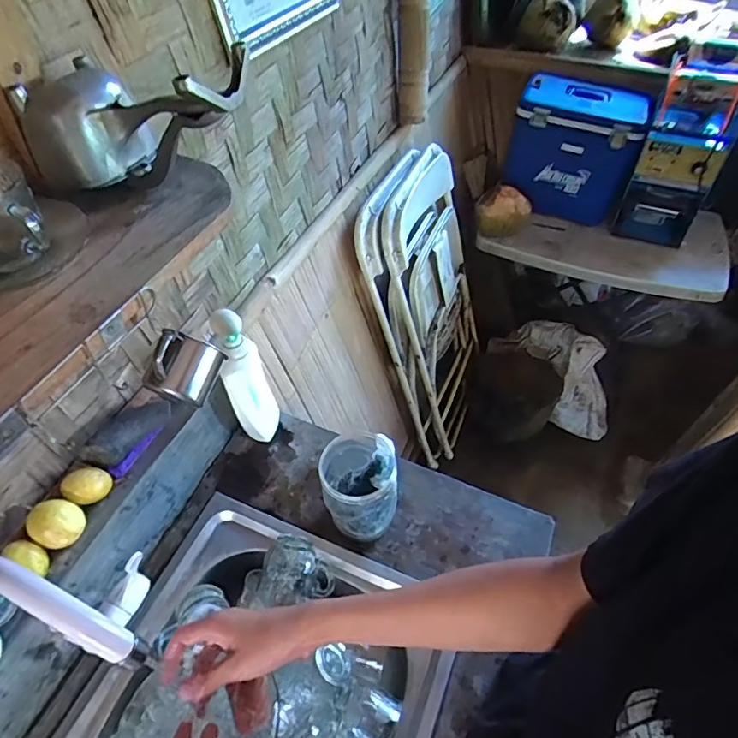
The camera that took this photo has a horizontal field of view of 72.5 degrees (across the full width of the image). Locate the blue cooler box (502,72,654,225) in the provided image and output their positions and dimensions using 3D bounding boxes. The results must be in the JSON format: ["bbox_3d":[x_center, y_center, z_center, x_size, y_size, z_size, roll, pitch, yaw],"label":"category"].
[{"bbox_3d":[0.615,-0.675,1.558,0.351,0.344,0.188,14,52,10],"label":"blue cooler box"}]

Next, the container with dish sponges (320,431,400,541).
[{"bbox_3d":[-0.016,0.164,0.696,0.094,0.152,0.103,-9,52,-8],"label":"container with dish sponges"}]

